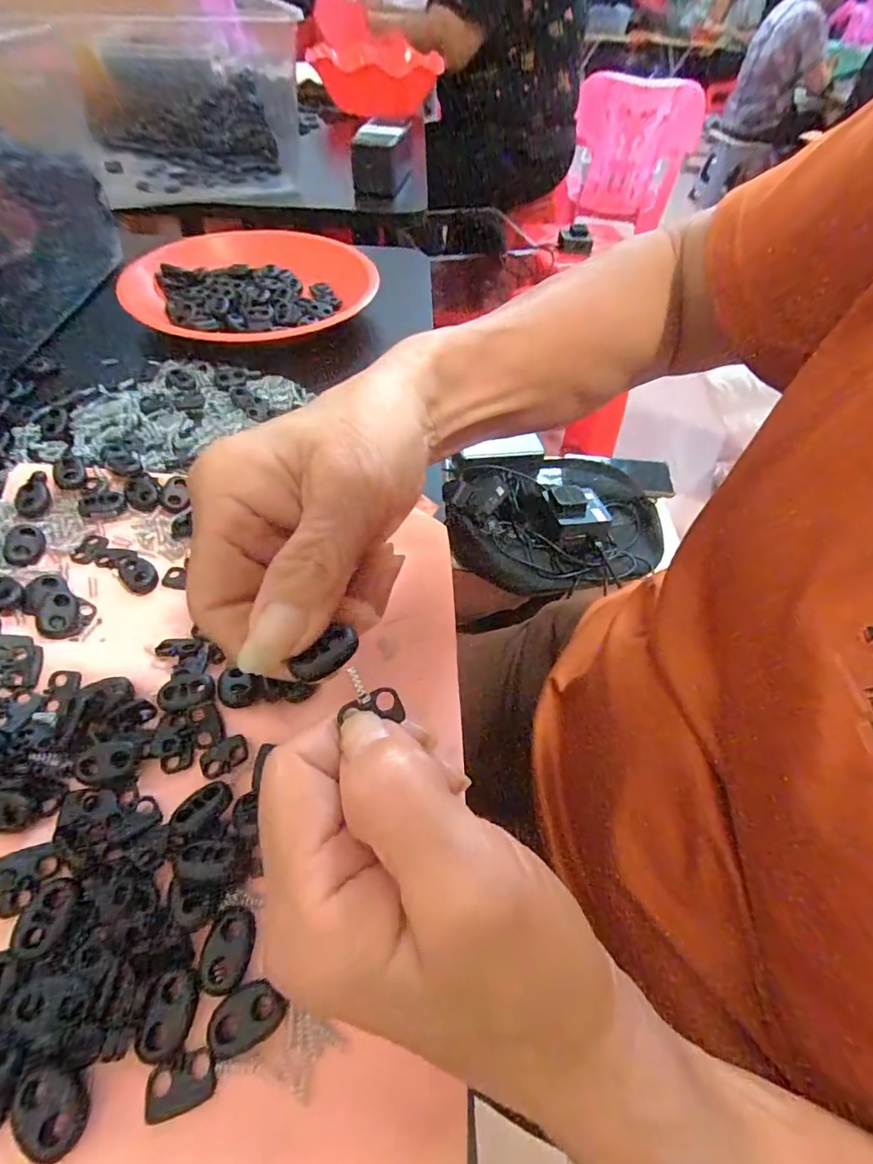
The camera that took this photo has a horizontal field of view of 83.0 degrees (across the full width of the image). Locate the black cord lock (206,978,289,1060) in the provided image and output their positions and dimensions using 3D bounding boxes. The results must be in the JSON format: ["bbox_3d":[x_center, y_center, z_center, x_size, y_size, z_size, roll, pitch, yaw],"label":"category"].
[{"bbox_3d":[-0.056,0.128,0.145,0.023,0.006,0.014,-21,58,-19],"label":"black cord lock"}]

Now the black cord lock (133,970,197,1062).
[{"bbox_3d":[-0.079,0.126,0.144,0.013,0.004,0.020,10,53,2],"label":"black cord lock"}]

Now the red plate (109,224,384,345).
[{"bbox_3d":[-0.151,-0.249,0.409,0.165,0.024,0.202,30,57,16],"label":"red plate"}]

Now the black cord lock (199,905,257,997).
[{"bbox_3d":[-0.066,0.116,0.156,0.014,0.004,0.022,8,53,0],"label":"black cord lock"}]

